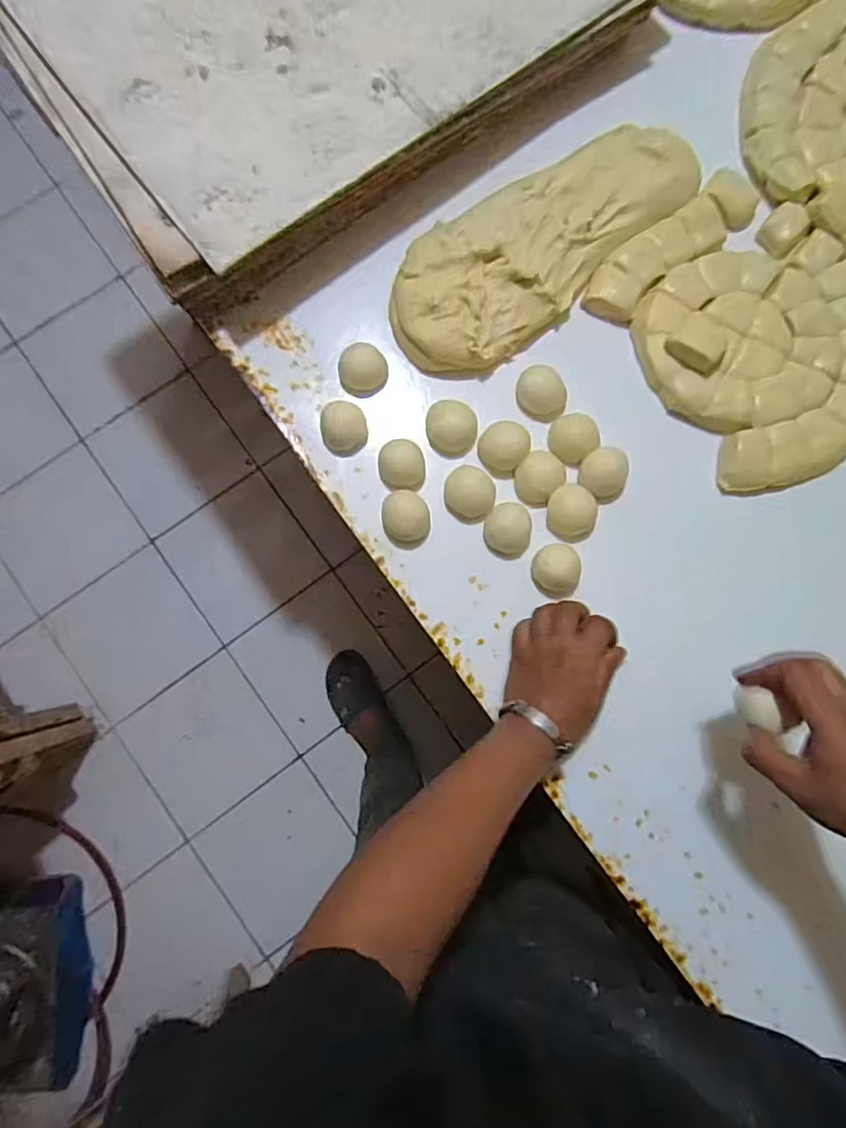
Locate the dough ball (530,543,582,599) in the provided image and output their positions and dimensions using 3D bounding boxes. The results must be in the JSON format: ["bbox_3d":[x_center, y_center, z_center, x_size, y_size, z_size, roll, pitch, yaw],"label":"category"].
[{"bbox_3d":[0.128,0.007,0.564,0.046,0.027,0.049,0,82,-2],"label":"dough ball"}]

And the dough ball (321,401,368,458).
[{"bbox_3d":[-0.078,-0.135,0.581,0.043,0.023,0.046,0,82,-2],"label":"dough ball"}]

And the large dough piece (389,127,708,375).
[{"bbox_3d":[0.125,-0.331,0.595,0.355,0.036,0.140,-38,85,-6],"label":"large dough piece"}]

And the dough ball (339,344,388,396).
[{"bbox_3d":[-0.059,-0.193,0.586,0.047,0.033,0.040,-6,83,-3],"label":"dough ball"}]

